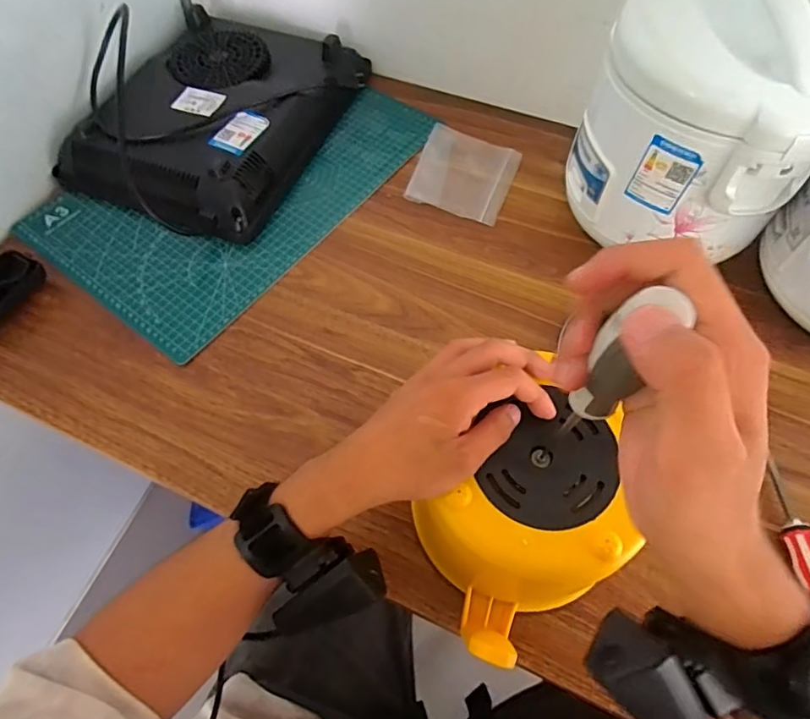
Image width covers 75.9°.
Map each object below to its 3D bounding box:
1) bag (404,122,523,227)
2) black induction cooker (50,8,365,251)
[{"bbox_3d":[0.070,-0.226,0.622,0.116,0.005,0.129,19,64,11],"label":"bag"},{"bbox_3d":[-0.229,-0.307,0.637,0.270,0.057,0.359,20,64,11],"label":"black induction cooker"}]

